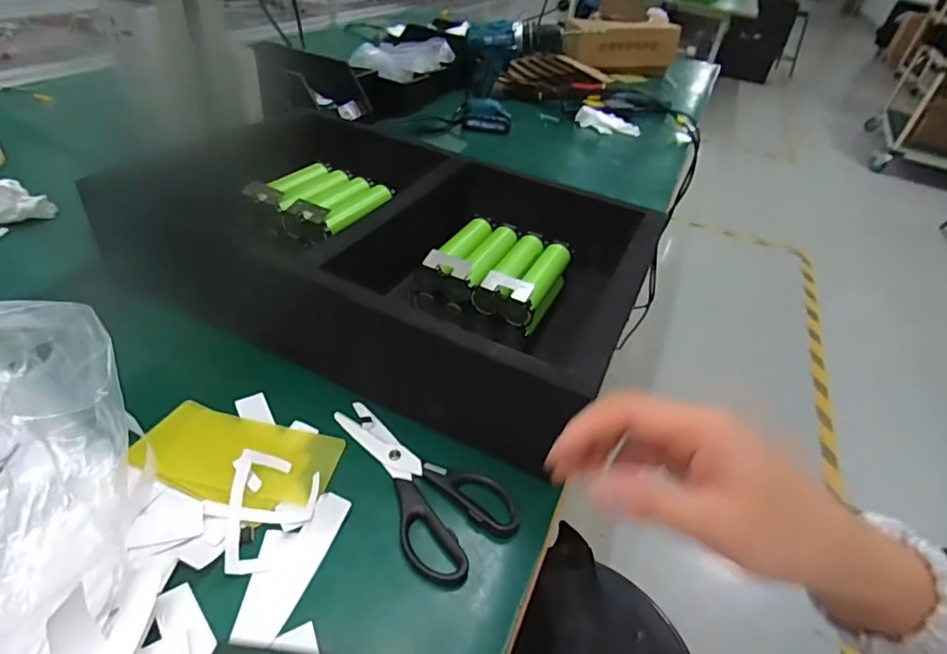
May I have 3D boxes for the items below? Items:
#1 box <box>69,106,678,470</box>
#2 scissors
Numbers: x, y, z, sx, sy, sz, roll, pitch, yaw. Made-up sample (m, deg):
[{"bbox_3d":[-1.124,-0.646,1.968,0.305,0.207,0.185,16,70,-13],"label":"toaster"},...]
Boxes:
[{"bbox_3d":[-0.107,-0.086,0.605,0.561,0.111,0.340,25,44,19],"label":"box"},{"bbox_3d":[-0.045,0.122,0.450,0.089,0.010,0.186,-20,47,-30],"label":"scissors"}]

